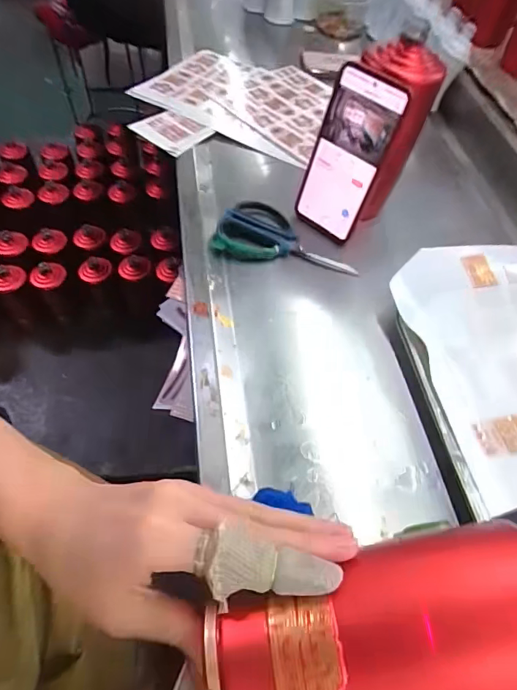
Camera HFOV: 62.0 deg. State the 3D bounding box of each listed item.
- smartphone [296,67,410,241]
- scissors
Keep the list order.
[{"bbox_3d":[0.091,-0.197,0.463,0.078,0.163,0.015,37,45,16],"label":"smartphone"},{"bbox_3d":[0.033,-0.122,0.491,0.158,0.008,0.091,13,56,4],"label":"scissors"}]

